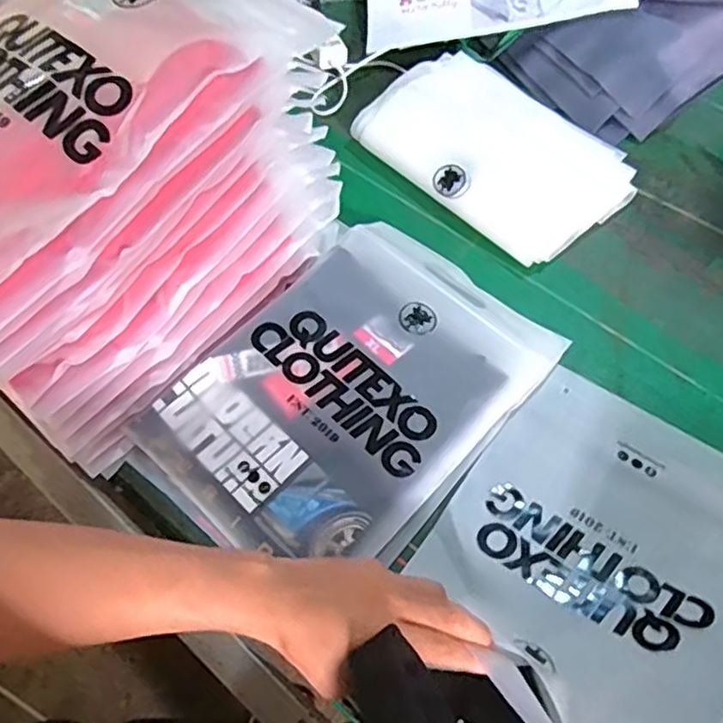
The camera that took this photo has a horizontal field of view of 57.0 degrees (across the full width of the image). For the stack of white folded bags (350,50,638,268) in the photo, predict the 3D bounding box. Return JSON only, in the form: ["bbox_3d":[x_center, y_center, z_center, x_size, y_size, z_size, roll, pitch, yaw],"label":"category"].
[{"bbox_3d":[0.141,-0.234,0.749,0.186,0.055,0.284,-38,67,-17],"label":"stack of white folded bags"}]

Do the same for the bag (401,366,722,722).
[{"bbox_3d":[0.189,0.149,0.519,0.237,0.125,0.331,35,68,19],"label":"bag"}]

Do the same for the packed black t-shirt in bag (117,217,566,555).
[{"bbox_3d":[-0.005,0.024,0.614,0.241,0.051,0.345,38,69,20],"label":"packed black t-shirt in bag"}]

